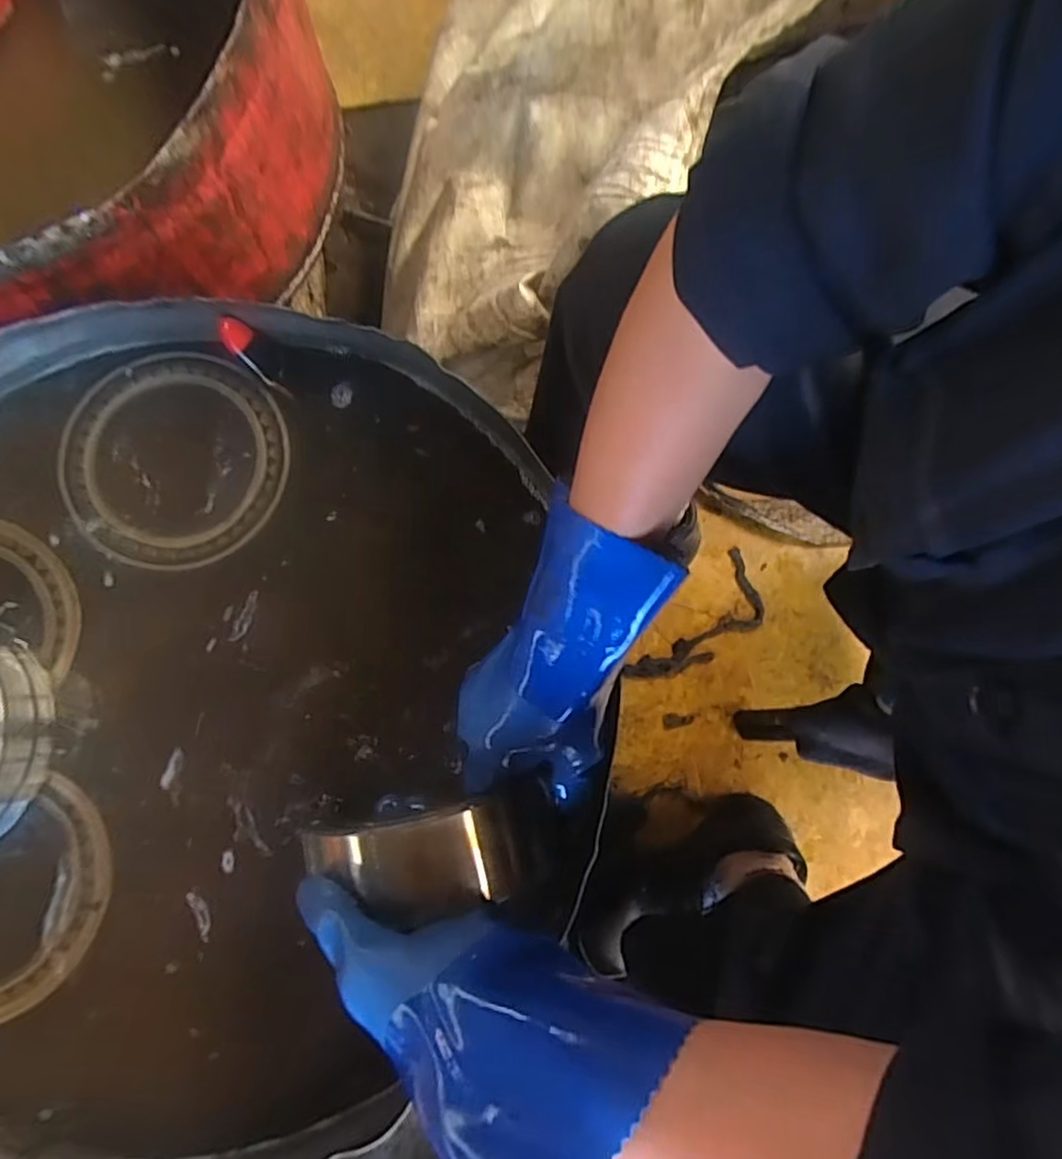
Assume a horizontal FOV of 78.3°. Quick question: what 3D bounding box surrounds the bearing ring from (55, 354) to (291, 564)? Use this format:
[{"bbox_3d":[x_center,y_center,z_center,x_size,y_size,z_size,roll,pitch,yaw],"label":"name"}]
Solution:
[{"bbox_3d":[-0.276,-0.095,0.503,0.175,0.018,0.169,0,79,-1],"label":"bearing ring"}]

